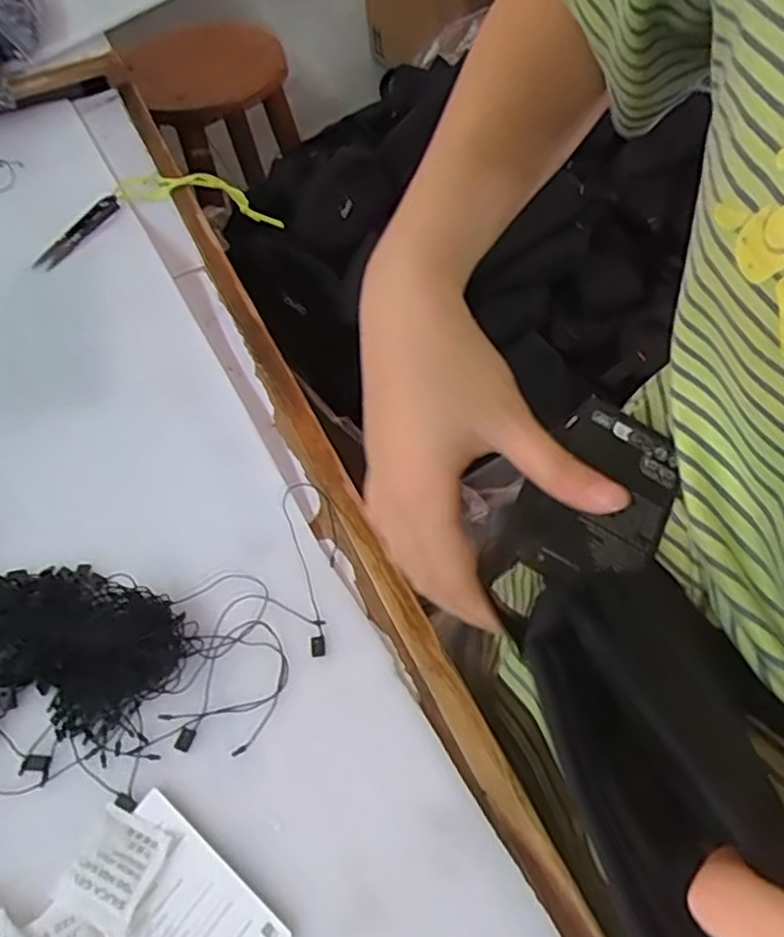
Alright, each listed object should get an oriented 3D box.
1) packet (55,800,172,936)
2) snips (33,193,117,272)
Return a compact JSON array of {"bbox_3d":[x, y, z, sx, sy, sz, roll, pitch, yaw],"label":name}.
[{"bbox_3d":[-0.119,0.170,0.301,0.035,0.005,0.039,17,57,16],"label":"packet"},{"bbox_3d":[-0.254,-0.191,0.566,0.022,0.011,0.103,14,56,14],"label":"snips"}]

